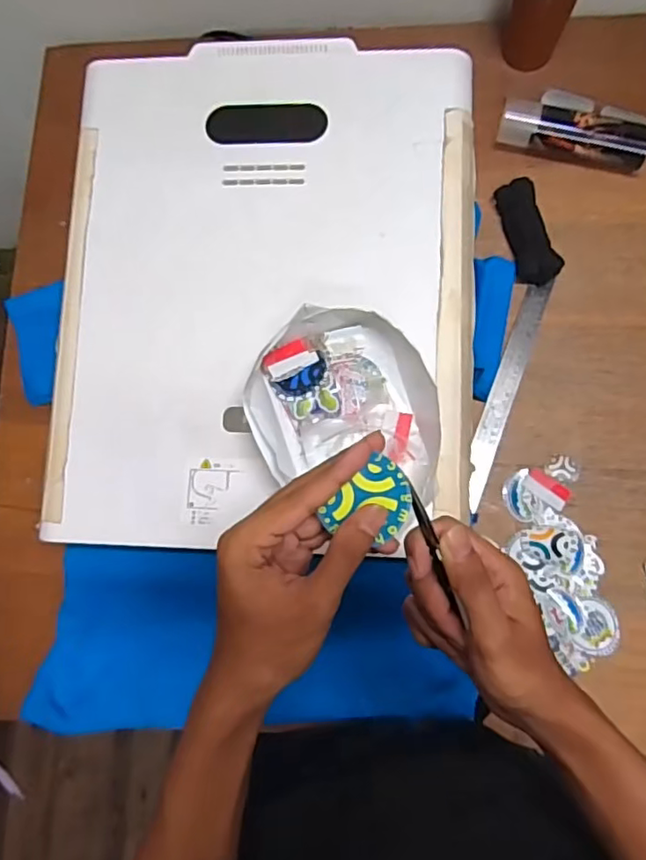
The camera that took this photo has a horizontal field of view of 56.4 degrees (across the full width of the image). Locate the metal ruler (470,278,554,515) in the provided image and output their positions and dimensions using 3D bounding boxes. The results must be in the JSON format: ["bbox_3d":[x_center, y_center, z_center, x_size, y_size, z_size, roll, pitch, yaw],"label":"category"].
[{"bbox_3d":[0.213,-0.045,0.709,0.028,0.008,0.280,20,82,7],"label":"metal ruler"}]

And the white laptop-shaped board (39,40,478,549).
[{"bbox_3d":[-0.057,-0.144,0.583,0.397,0.028,0.499,2,81,4],"label":"white laptop-shaped board"}]

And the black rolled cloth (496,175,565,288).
[{"bbox_3d":[0.247,-0.239,0.723,0.047,0.027,0.132,-12,80,1],"label":"black rolled cloth"}]

